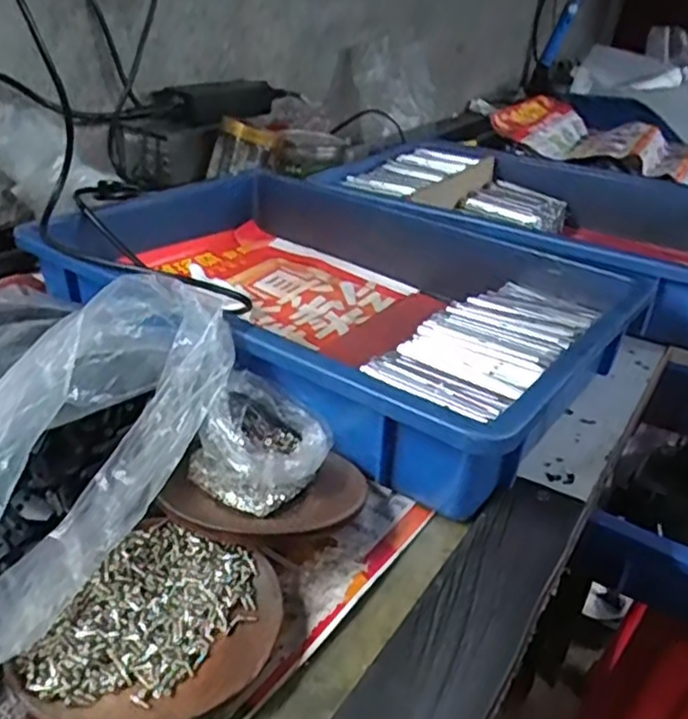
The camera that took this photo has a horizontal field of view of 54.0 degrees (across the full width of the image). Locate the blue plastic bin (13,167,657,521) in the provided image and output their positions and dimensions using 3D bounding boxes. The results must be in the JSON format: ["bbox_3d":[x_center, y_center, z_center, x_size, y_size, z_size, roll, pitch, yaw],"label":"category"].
[{"bbox_3d":[-0.030,-0.063,0.563,0.473,0.074,0.310,23,34,27],"label":"blue plastic bin"}]

